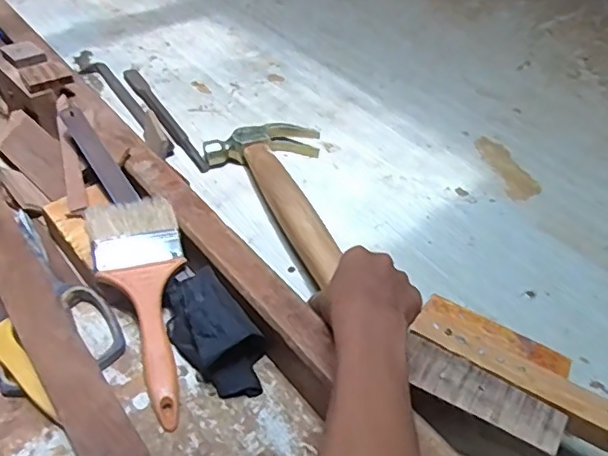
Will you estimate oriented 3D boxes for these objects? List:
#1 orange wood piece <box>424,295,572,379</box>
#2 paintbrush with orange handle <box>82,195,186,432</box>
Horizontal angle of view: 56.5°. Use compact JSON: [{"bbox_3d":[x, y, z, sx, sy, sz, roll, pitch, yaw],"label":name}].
[{"bbox_3d":[0.138,0.075,0.405,0.102,0.005,0.022,25,46,21],"label":"orange wood piece"},{"bbox_3d":[-0.120,0.058,0.440,0.068,0.017,0.188,-12,62,-17],"label":"paintbrush with orange handle"}]

